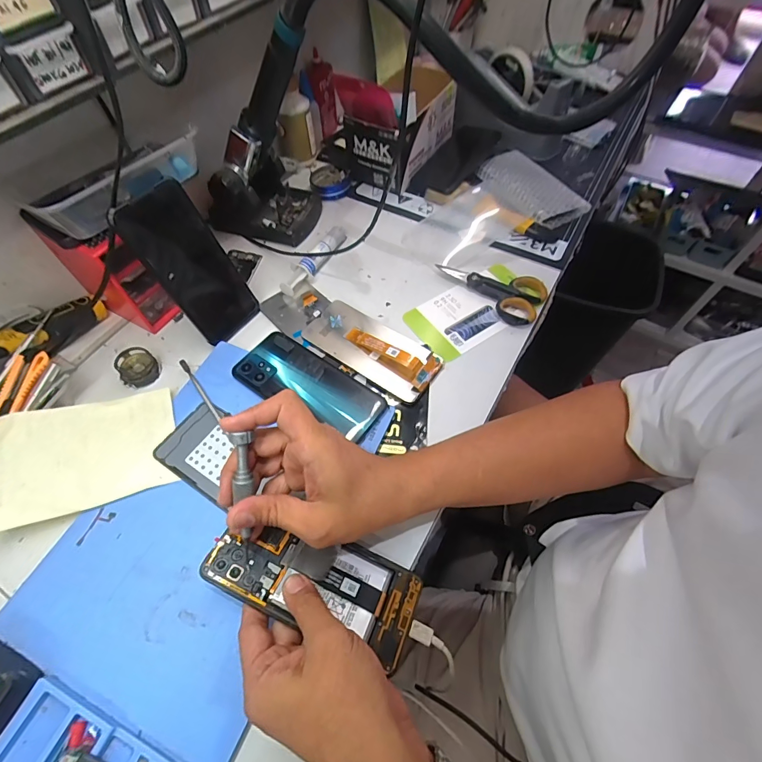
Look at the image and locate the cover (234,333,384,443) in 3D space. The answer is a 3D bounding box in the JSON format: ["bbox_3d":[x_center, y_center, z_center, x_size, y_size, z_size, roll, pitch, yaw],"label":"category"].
[{"bbox_3d":[-0.078,0.005,0.424,0.163,0.011,0.074,30,63,19],"label":"cover"}]

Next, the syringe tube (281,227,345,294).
[{"bbox_3d":[-0.083,-0.162,0.528,0.028,0.024,0.132,23,61,15],"label":"syringe tube"}]

